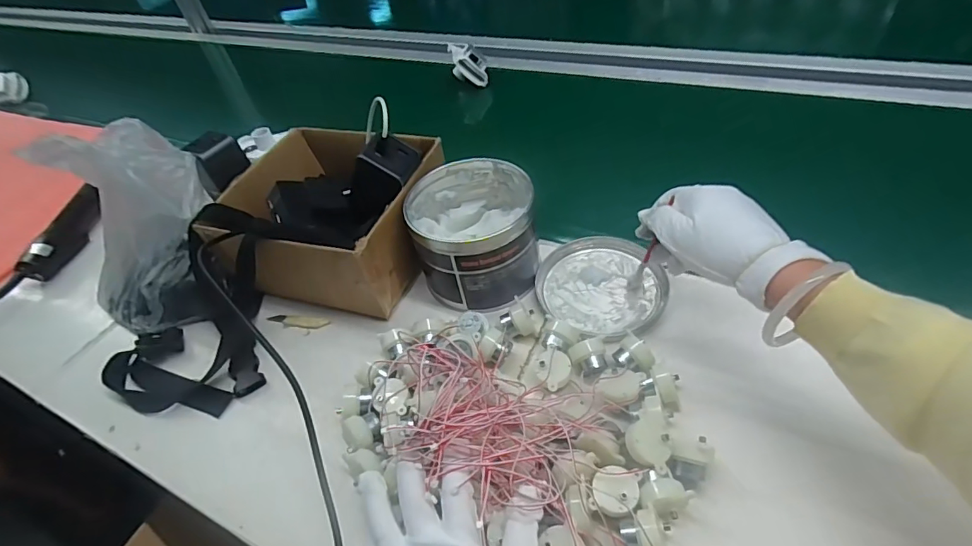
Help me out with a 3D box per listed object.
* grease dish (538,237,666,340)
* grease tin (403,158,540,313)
[{"bbox_3d":[0.119,0.010,0.504,0.129,0.017,0.129,-5,47,6],"label":"grease dish"},{"bbox_3d":[-0.011,-0.040,0.510,0.124,0.094,0.136,-6,47,6],"label":"grease tin"}]

